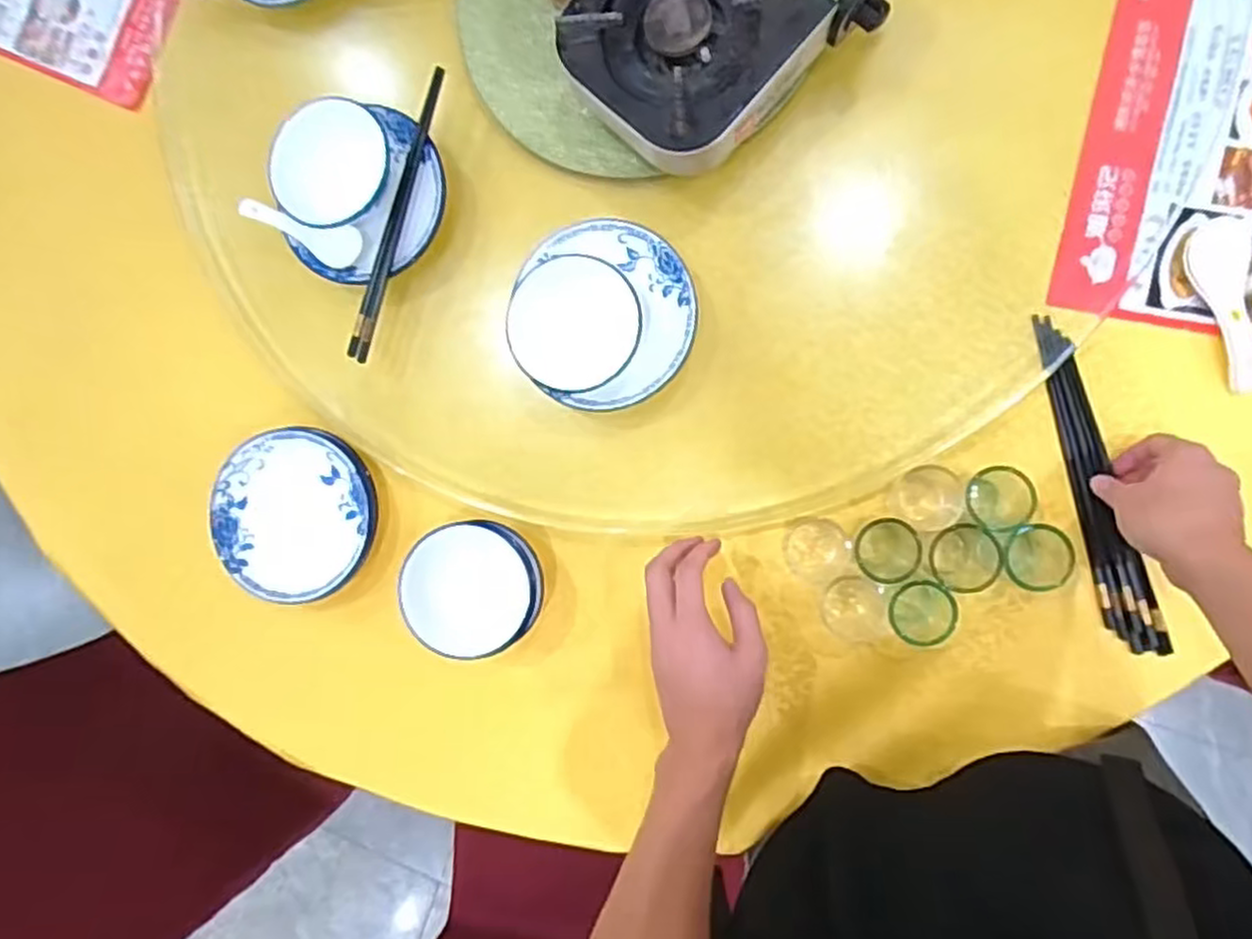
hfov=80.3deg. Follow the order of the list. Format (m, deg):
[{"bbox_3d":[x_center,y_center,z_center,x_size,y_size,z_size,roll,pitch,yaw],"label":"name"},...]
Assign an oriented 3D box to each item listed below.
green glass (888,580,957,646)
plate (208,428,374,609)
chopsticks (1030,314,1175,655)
[{"bbox_3d":[0.242,0.118,0.610,0.049,0.060,0.051,0,88,8],"label":"green glass"},{"bbox_3d":[-0.318,0.043,0.720,0.154,0.031,0.160,3,89,8],"label":"plate"},{"bbox_3d":[0.391,0.013,0.616,0.038,0.019,0.286,-15,86,7],"label":"chopsticks"}]

